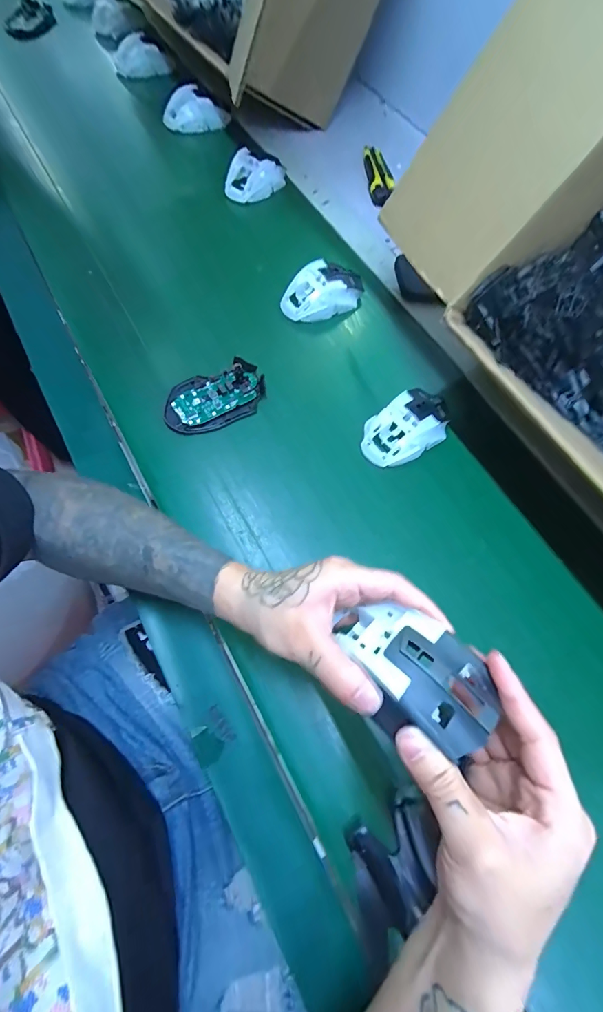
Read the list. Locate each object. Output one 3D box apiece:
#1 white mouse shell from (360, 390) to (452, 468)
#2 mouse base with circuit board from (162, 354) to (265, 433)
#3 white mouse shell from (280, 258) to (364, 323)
[{"bbox_3d":[0.117,-0.087,0.429,0.106,0.033,0.061,-34,73,-14],"label":"white mouse shell"},{"bbox_3d":[-0.097,-0.121,0.441,0.117,0.022,0.065,-26,71,-12],"label":"mouse base with circuit board"},{"bbox_3d":[0.028,-0.281,0.507,0.115,0.038,0.060,-20,70,-9],"label":"white mouse shell"}]

